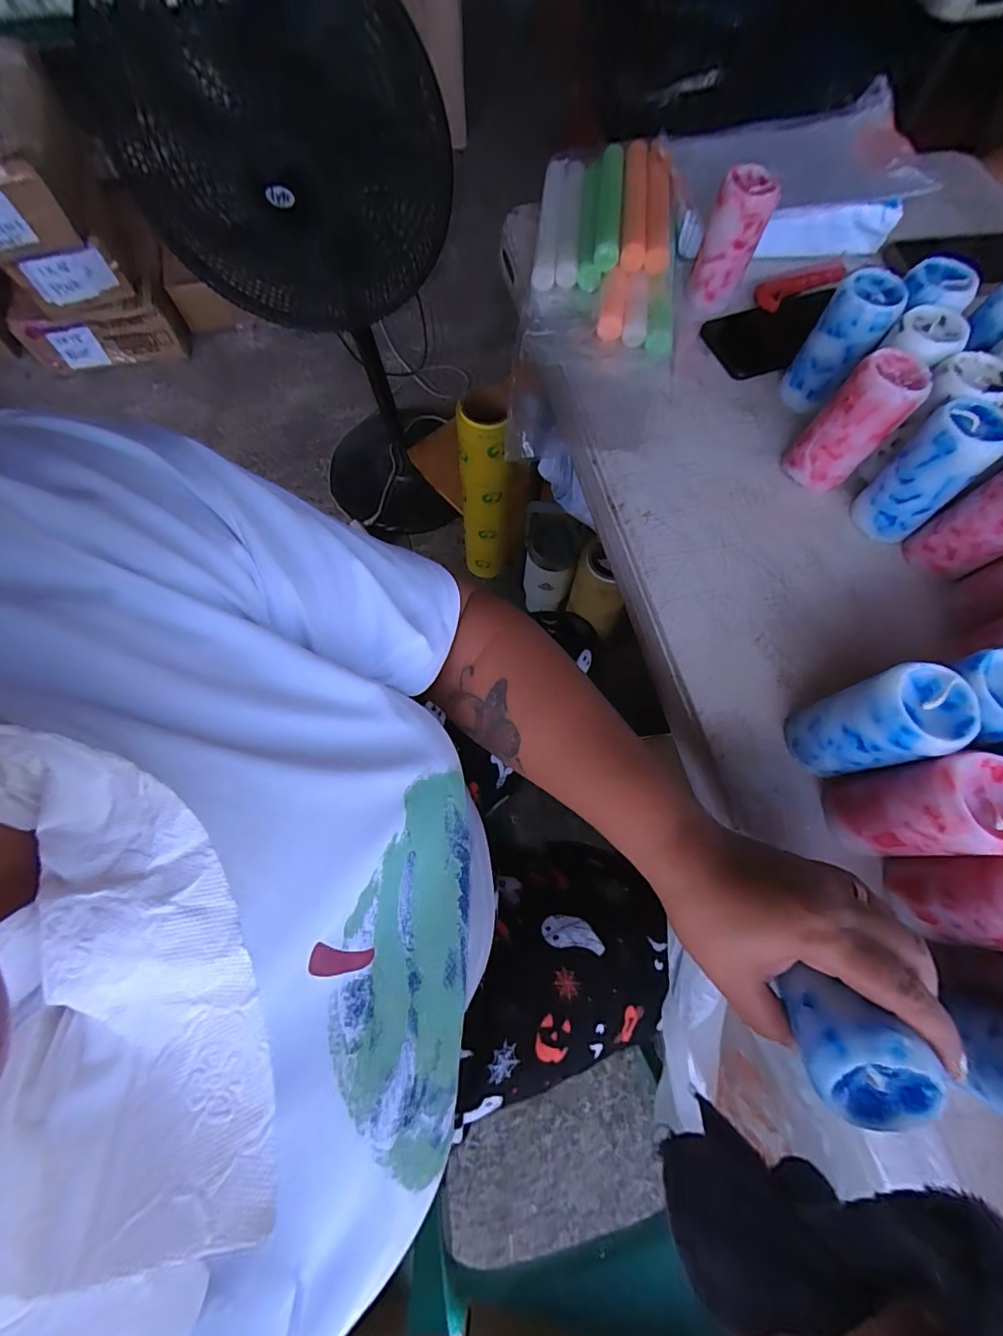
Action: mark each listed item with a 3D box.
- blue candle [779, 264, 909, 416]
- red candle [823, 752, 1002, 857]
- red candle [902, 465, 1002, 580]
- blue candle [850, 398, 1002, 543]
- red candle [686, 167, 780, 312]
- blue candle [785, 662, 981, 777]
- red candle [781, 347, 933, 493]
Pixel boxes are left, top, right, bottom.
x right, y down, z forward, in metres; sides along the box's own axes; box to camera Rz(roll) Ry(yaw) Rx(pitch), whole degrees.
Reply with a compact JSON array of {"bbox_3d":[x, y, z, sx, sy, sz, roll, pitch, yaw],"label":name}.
[{"bbox_3d":[0.284,-0.272,0.431,0.049,0.094,0.047,37,73,13],"label":"blue candle"},{"bbox_3d":[0.240,0.083,0.293,0.050,0.092,0.048,1,69,0],"label":"red candle"},{"bbox_3d":[0.355,-0.106,0.369,0.057,0.089,0.054,-32,72,-12],"label":"red candle"},{"bbox_3d":[0.322,-0.145,0.386,0.053,0.097,0.049,-32,72,-12],"label":"blue candle"},{"bbox_3d":[0.212,-0.393,0.473,0.049,0.096,0.048,24,71,9],"label":"red candle"},{"bbox_3d":[0.224,0.036,0.310,0.053,0.094,0.051,-10,69,-4],"label":"blue candle"},{"bbox_3d":[0.275,-0.189,0.400,0.052,0.095,0.054,-43,75,-15],"label":"red candle"}]

